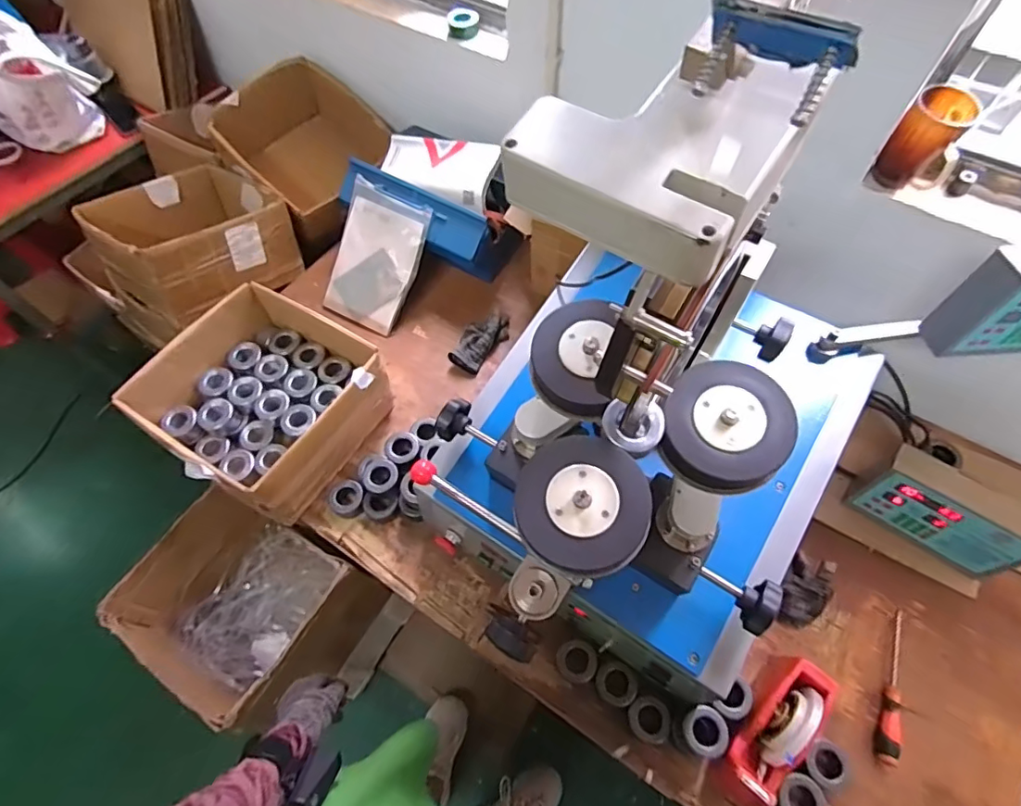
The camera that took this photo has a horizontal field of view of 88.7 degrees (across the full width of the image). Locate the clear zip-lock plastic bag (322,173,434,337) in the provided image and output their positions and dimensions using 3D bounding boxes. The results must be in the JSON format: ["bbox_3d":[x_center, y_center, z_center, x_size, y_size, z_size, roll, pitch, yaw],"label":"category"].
[{"bbox_3d":[-0.292,-0.306,1.119,0.184,0.028,0.279,27,106,14],"label":"clear zip-lock plastic bag"}]

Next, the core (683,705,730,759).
[{"bbox_3d":[0.269,0.453,0.720,0.055,0.020,0.060,-1,61,1],"label":"core"}]

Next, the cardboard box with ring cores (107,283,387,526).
[{"bbox_3d":[-0.437,-0.002,0.960,0.325,0.176,0.335,29,65,16],"label":"cardboard box with ring cores"}]

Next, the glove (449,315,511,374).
[{"bbox_3d":[-0.064,-0.137,1.108,0.077,0.043,0.157,32,66,18],"label":"glove"}]

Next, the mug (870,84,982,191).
[{"bbox_3d":[0.589,-0.369,0.740,0.090,0.111,0.082,32,66,18],"label":"mug"}]

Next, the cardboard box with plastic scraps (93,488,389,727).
[{"bbox_3d":[-0.485,0.373,0.970,0.311,0.224,0.291,27,65,15],"label":"cardboard box with plastic scraps"}]

